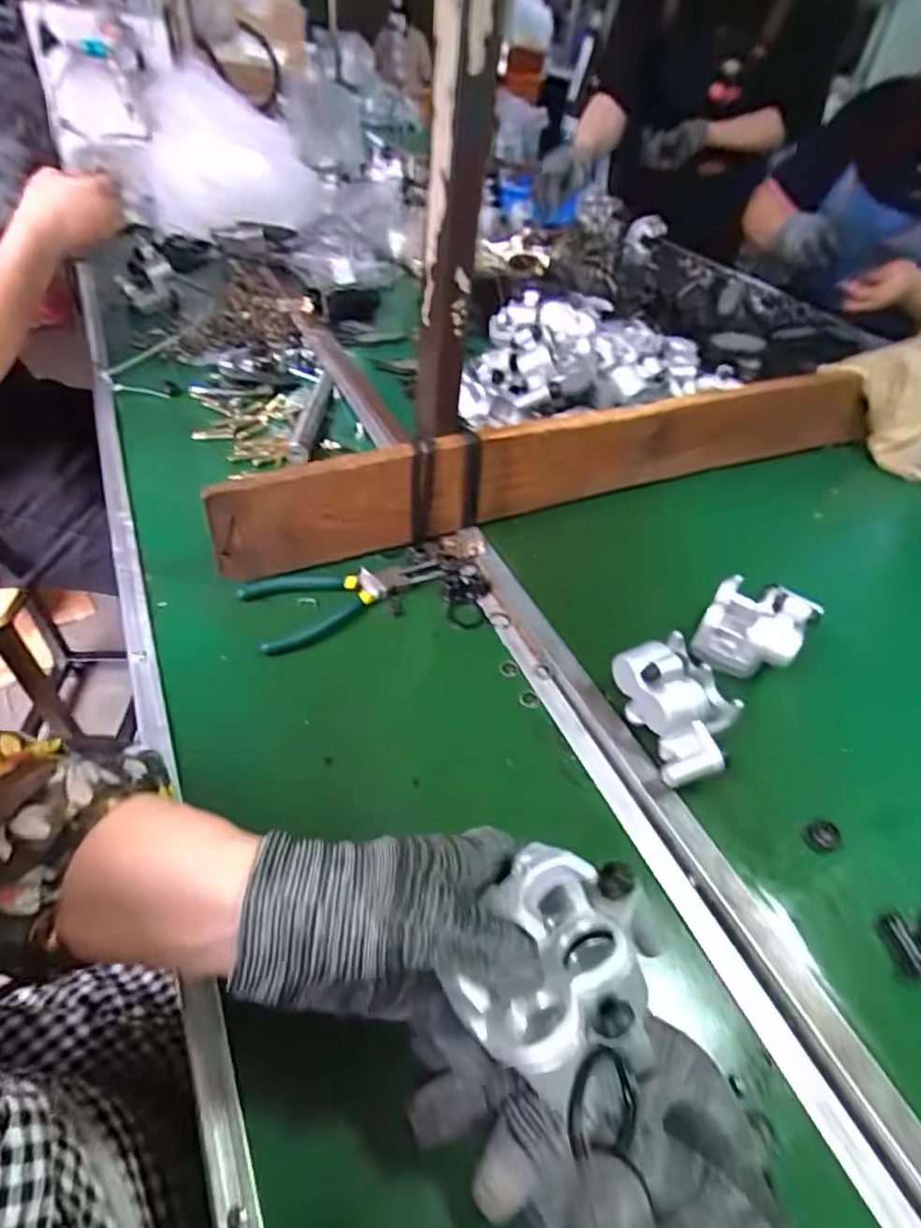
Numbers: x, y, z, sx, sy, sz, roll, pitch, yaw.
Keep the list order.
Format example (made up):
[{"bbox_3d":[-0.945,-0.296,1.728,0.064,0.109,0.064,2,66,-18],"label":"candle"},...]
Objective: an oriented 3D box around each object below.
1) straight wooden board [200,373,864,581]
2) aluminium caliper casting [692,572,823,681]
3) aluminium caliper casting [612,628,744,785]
[{"bbox_3d":[0.133,-0.145,0.602,0.718,0.099,0.021,-17,50,-21],"label":"straight wooden board"},{"bbox_3d":[0.236,0.004,0.489,0.071,0.059,0.087,29,50,20],"label":"aluminium caliper casting"},{"bbox_3d":[0.155,0.064,0.423,0.073,0.067,0.091,-10,48,-15],"label":"aluminium caliper casting"}]

